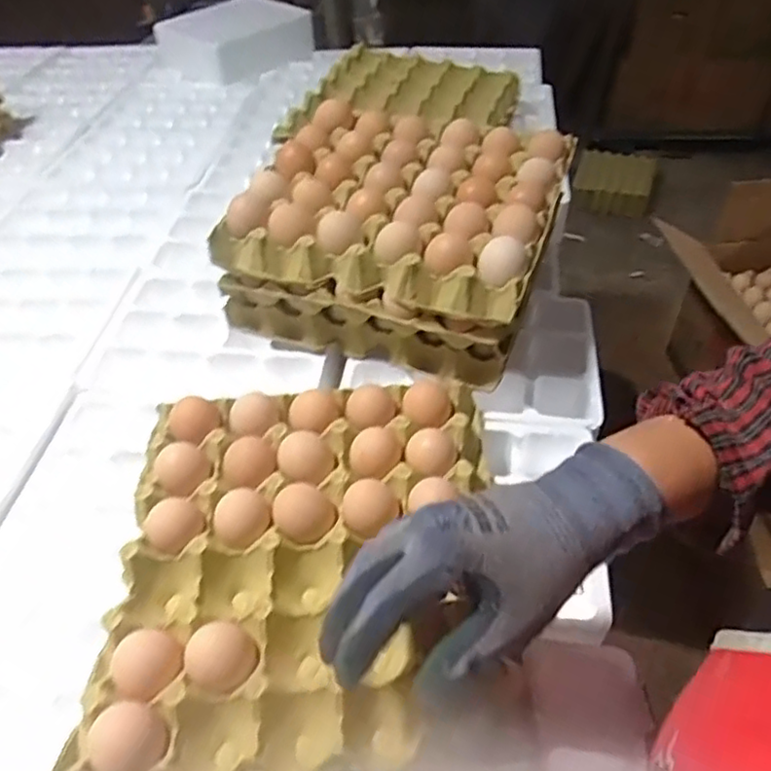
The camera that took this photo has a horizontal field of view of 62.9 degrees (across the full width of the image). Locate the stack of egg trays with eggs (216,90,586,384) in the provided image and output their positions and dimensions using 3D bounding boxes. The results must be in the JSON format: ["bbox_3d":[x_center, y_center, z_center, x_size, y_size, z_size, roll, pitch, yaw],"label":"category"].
[{"bbox_3d":[0.020,-0.156,0.654,0.291,0.139,0.268,13,50,18],"label":"stack of egg trays with eggs"}]

